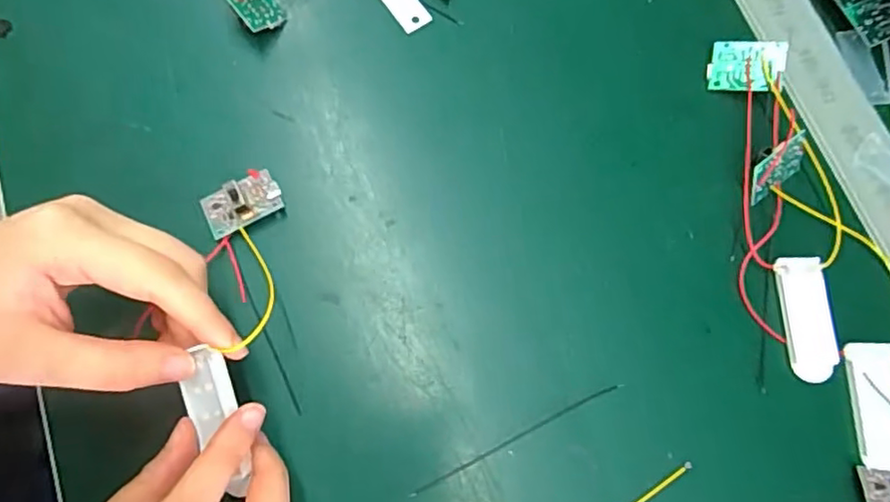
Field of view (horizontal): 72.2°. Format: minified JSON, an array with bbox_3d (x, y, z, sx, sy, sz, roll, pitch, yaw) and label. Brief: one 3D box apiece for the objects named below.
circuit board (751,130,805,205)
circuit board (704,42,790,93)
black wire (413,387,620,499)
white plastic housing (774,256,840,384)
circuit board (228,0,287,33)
[{"bbox_3d":[0.166,-0.041,0.303,0.035,0.025,0.004,-36,44,-10],"label":"circuit board"},{"bbox_3d":[0.157,-0.096,0.318,0.035,0.004,0.026,8,92,23],"label":"circuit board"},{"bbox_3d":[0.033,0.083,0.274,0.106,0.004,0.004,-25,77,-8],"label":"black wire"},{"bbox_3d":[0.173,0.031,0.289,0.023,0.004,0.058,0,74,-2],"label":"white plastic housing"},{"bbox_3d":[-0.101,-0.130,0.315,0.035,0.004,0.022,52,56,-15],"label":"circuit board"}]

